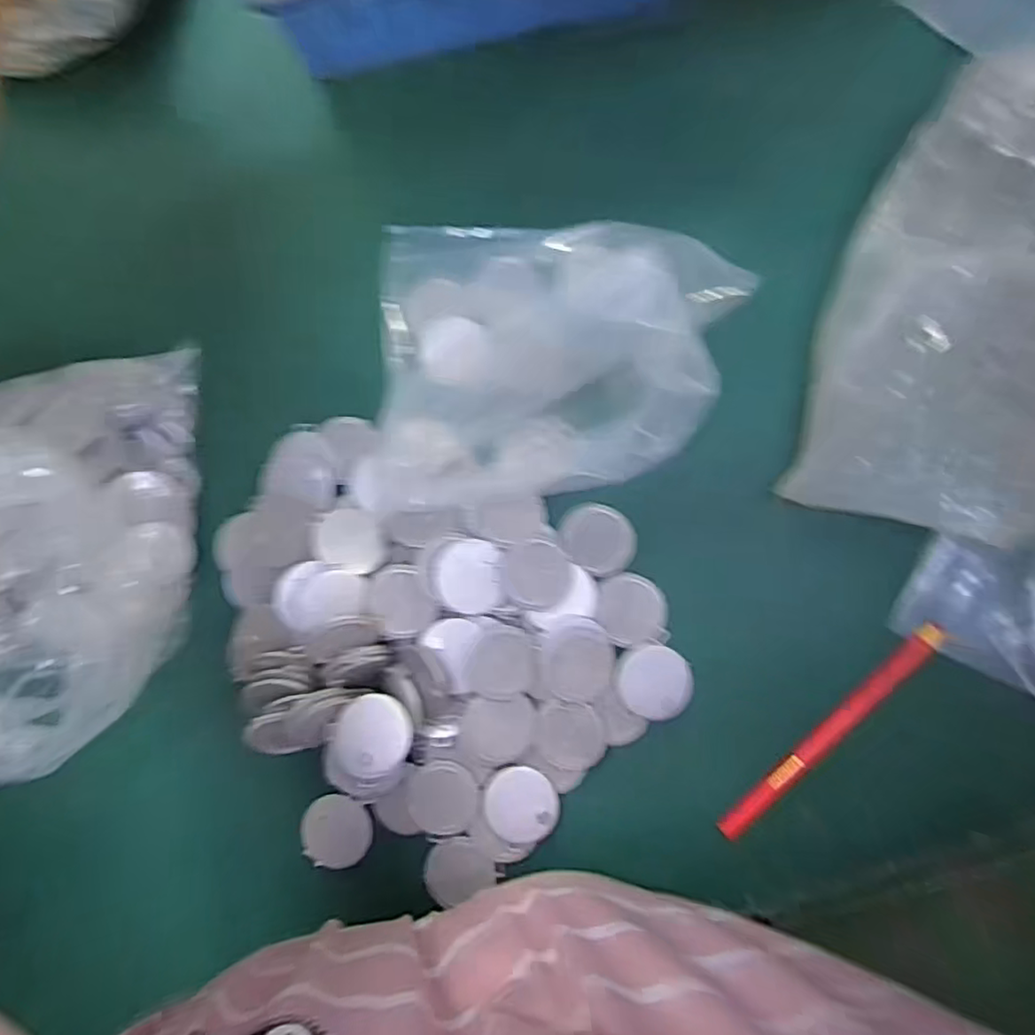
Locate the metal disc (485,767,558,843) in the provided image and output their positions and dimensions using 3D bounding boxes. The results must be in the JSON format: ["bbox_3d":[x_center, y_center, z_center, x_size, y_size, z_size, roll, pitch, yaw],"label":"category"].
[{"bbox_3d":[0.002,0.161,0.355,0.040,0.004,0.040,0,87,7],"label":"metal disc"}]

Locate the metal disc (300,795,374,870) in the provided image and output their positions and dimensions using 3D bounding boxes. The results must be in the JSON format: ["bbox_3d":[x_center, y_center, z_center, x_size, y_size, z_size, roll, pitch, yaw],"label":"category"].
[{"bbox_3d":[-0.106,0.182,0.369,0.040,0.005,0.040,0,87,7],"label":"metal disc"}]

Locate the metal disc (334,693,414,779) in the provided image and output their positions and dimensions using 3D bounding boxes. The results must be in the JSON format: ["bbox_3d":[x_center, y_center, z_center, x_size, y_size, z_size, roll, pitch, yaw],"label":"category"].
[{"bbox_3d":[-0.079,0.119,0.347,0.042,0.009,0.041,0,87,7],"label":"metal disc"}]

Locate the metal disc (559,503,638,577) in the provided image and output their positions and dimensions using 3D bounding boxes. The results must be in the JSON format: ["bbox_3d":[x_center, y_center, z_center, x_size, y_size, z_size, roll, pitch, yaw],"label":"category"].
[{"bbox_3d":[0.047,0.013,0.366,0.043,0.008,0.036,34,92,8],"label":"metal disc"}]

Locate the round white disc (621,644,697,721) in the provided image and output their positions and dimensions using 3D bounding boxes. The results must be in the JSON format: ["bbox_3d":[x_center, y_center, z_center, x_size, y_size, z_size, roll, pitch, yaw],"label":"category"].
[{"bbox_3d":[0.078,0.092,0.353,0.038,0.009,0.043,-42,83,4],"label":"round white disc"}]

